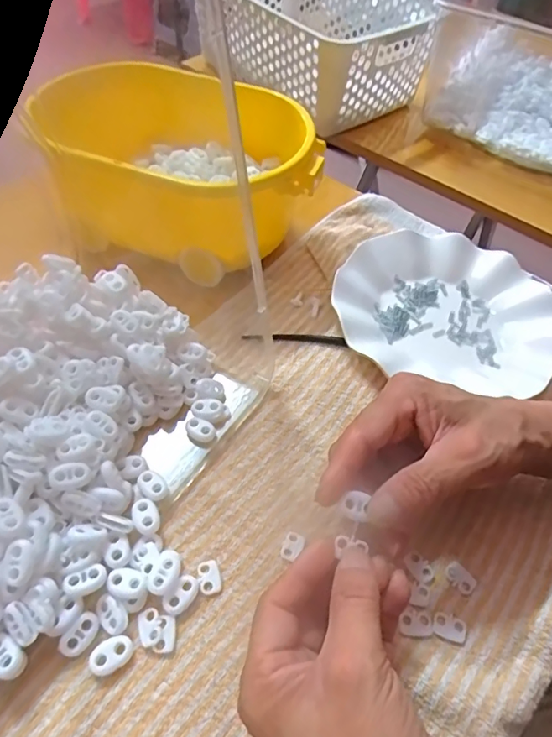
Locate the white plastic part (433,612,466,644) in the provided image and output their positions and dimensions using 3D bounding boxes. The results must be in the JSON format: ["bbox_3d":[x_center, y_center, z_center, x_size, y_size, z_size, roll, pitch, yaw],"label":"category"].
[{"bbox_3d":[0.098,0.145,0.281,0.018,0.004,0.012,18,54,9],"label":"white plastic part"}]

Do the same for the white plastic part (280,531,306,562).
[{"bbox_3d":[0.010,0.109,0.305,0.012,0.005,0.018,26,56,15],"label":"white plastic part"}]

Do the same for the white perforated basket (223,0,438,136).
[{"bbox_3d":[0.050,-0.439,0.650,0.199,0.102,0.306,-28,59,-22],"label":"white perforated basket"}]

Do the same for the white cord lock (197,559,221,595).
[{"bbox_3d":[-0.039,0.121,0.292,0.012,0.004,0.020,-10,54,-11],"label":"white cord lock"}]

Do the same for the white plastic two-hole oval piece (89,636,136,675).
[{"bbox_3d":[-0.087,0.150,0.262,0.023,0.004,0.016,-14,55,-14],"label":"white plastic two-hole oval piece"}]

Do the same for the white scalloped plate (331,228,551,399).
[{"bbox_3d":[0.142,-0.055,0.424,0.177,0.025,0.154,12,53,5],"label":"white scalloped plate"}]

